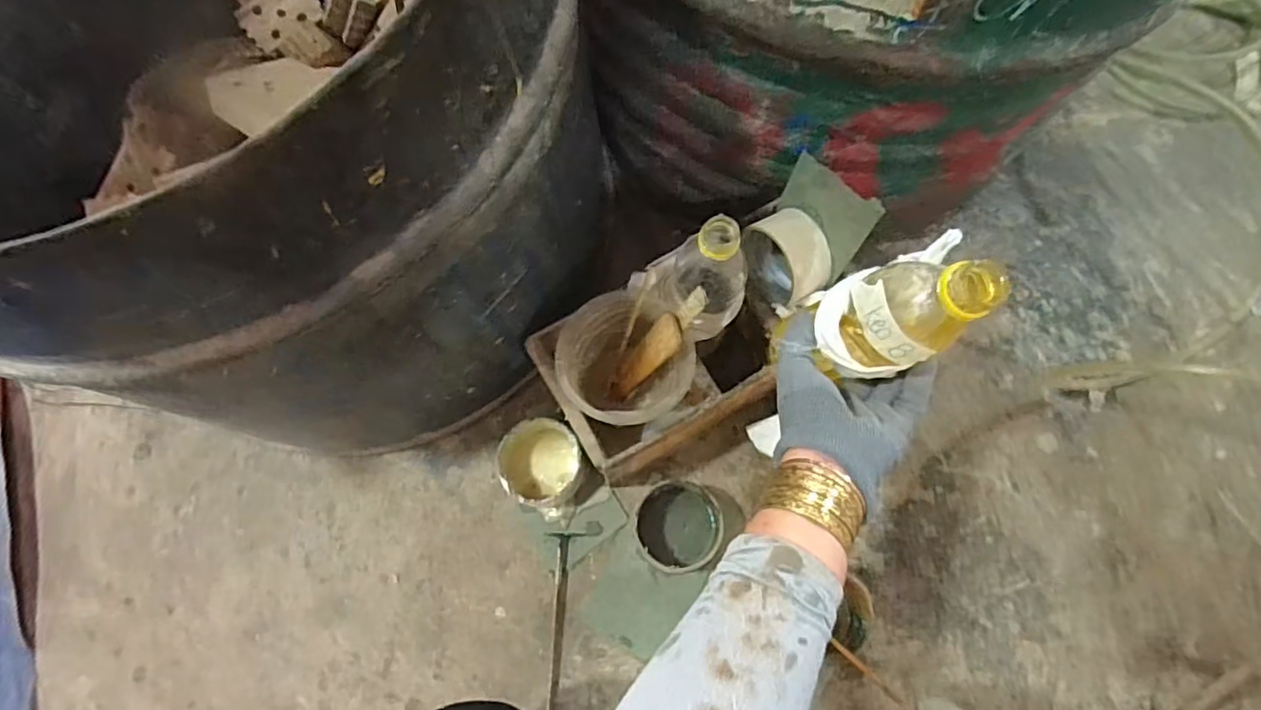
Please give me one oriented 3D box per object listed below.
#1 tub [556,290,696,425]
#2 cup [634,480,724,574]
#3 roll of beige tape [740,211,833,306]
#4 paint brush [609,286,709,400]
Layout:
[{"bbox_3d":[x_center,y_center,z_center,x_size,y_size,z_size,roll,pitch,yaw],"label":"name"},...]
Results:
[{"bbox_3d":[-0.005,0.016,0.539,0.105,0.105,0.106,-1,71,2],"label":"tub"},{"bbox_3d":[0.046,0.163,0.580,0.080,0.035,0.083,-1,71,2],"label":"cup"},{"bbox_3d":[0.147,-0.090,0.574,0.058,0.089,0.091,-25,72,-6],"label":"roll of beige tape"},{"bbox_3d":[0.018,-0.001,0.524,0.015,0.166,0.030,-14,67,-37],"label":"paint brush"}]

